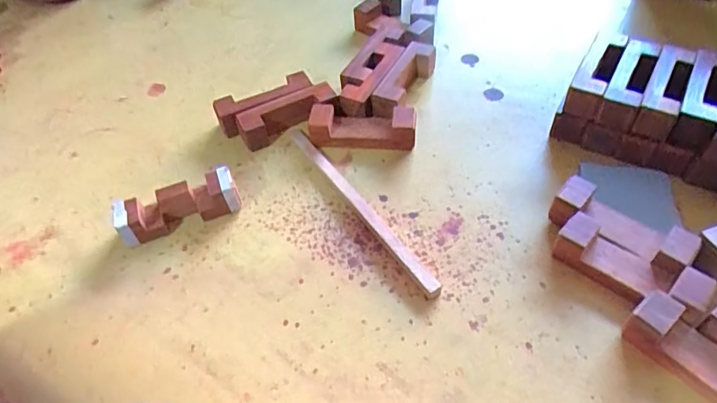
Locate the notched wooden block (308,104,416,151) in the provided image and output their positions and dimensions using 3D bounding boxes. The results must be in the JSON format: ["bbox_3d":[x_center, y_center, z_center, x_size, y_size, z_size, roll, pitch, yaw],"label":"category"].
[{"bbox_3d":[0.003,-0.055,0.375,0.077,0.026,0.026,4,51,9],"label":"notched wooden block"}]

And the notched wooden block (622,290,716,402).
[{"bbox_3d":[0.170,0.079,0.245,0.028,0.024,0.075,-38,57,-23],"label":"notched wooden block"}]

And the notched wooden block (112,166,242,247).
[{"bbox_3d":[-0.120,0.003,0.337,0.078,0.026,0.023,-20,51,-10],"label":"notched wooden block"}]

